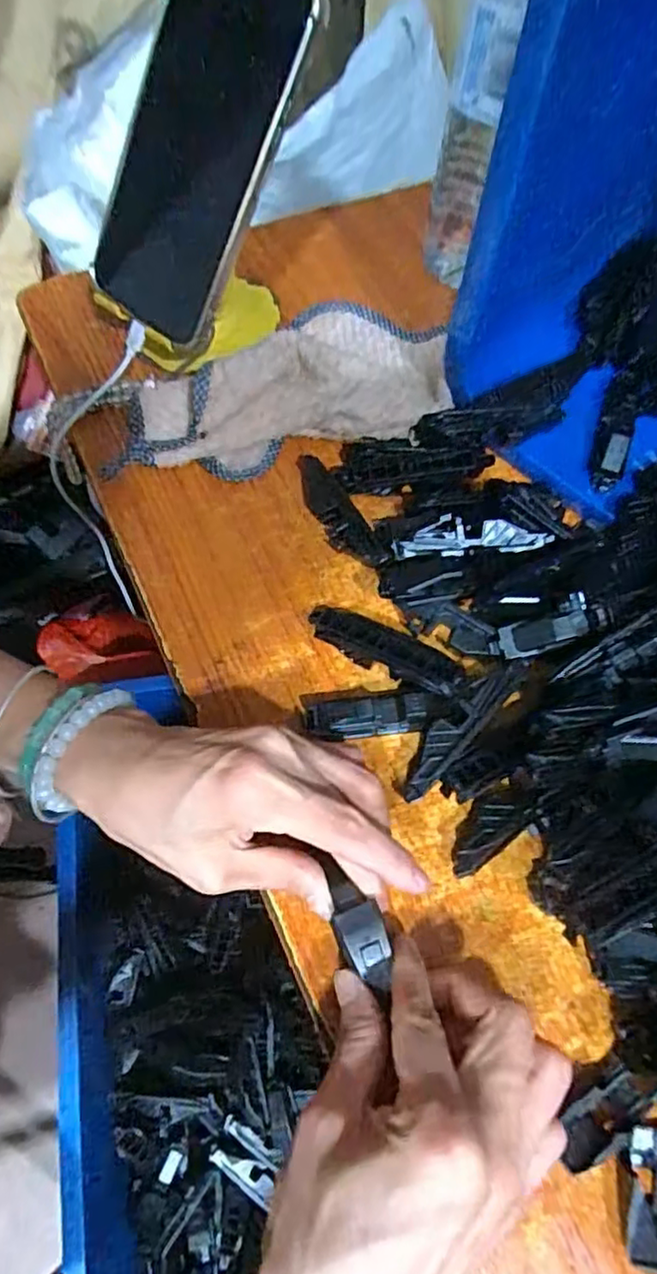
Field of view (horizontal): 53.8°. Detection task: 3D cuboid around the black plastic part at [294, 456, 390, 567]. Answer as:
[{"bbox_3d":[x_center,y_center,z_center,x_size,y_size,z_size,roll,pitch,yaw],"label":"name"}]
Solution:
[{"bbox_3d":[0.003,-0.070,0.352,0.019,0.015,0.086,-28,69,-14],"label":"black plastic part"}]

